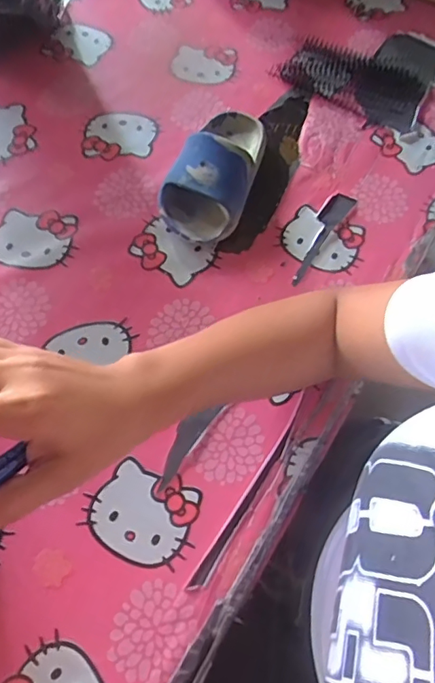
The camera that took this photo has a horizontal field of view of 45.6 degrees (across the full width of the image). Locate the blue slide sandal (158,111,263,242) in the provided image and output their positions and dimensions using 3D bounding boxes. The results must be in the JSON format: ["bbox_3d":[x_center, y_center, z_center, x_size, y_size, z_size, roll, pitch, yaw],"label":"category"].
[{"bbox_3d":[-0.003,-0.184,0.534,0.088,0.060,0.176,12,64,3],"label":"blue slide sandal"}]

